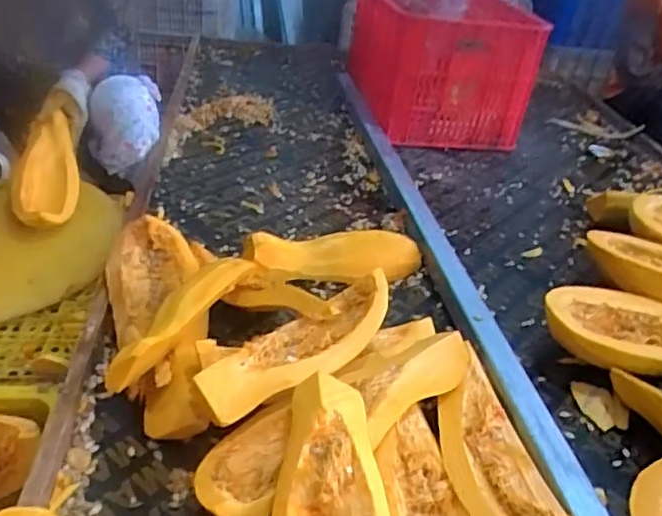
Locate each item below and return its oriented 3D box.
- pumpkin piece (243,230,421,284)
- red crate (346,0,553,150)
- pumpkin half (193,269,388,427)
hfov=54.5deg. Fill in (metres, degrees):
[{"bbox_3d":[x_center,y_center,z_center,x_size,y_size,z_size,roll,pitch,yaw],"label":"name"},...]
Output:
[{"bbox_3d":[0.006,-0.004,1.023,0.287,0.057,0.073,1,32,-10],"label":"pumpkin piece"},{"bbox_3d":[0.274,-0.546,1.737,0.405,0.298,0.582,1,32,-9],"label":"red crate"},{"bbox_3d":[-0.031,0.106,0.762,0.105,0.068,0.292,25,37,27],"label":"pumpkin half"}]

